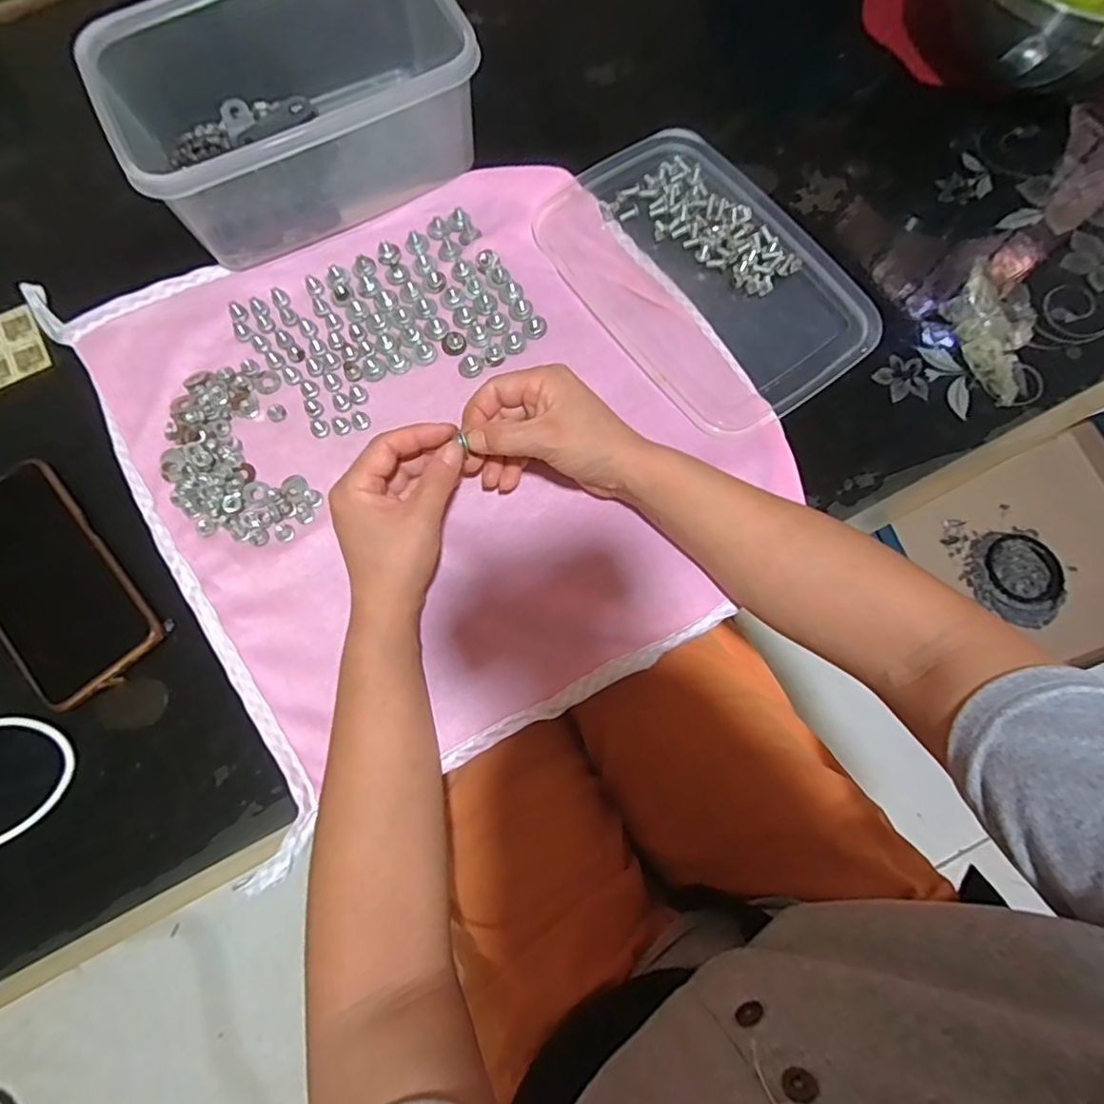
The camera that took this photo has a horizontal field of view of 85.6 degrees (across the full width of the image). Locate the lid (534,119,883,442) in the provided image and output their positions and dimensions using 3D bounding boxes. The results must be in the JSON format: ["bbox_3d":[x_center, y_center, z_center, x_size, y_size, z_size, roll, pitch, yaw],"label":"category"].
[{"bbox_3d":[0.112,-0.214,0.453,0.170,0.013,0.250,-34,78,-10],"label":"lid"}]

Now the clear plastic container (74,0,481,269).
[{"bbox_3d":[-0.195,-0.347,0.447,0.245,0.093,0.185,-23,76,-7],"label":"clear plastic container"}]

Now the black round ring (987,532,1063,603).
[{"bbox_3d":[0.698,0.025,0.881,0.119,0.011,0.108,-14,74,-4],"label":"black round ring"}]

